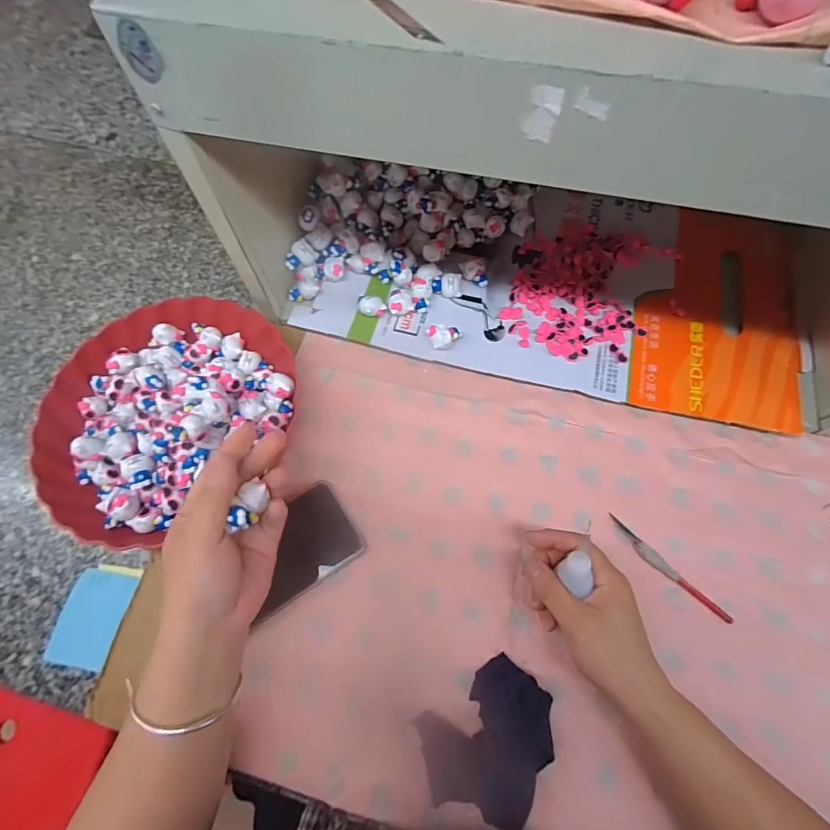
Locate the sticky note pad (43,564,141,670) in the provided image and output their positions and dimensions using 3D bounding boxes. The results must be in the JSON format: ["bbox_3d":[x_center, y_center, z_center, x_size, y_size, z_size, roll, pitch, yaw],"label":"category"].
[{"bbox_3d":[-0.286,0.177,0.379,0.058,0.004,0.083,10,70,5],"label":"sticky note pad"}]

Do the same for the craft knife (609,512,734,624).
[{"bbox_3d":[0.221,0.135,0.374,0.013,0.004,0.119,-42,74,-13],"label":"craft knife"}]

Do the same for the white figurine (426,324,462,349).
[{"bbox_3d":[0.031,-0.080,0.449,0.036,0.020,0.024,-5,69,0],"label":"white figurine"}]

